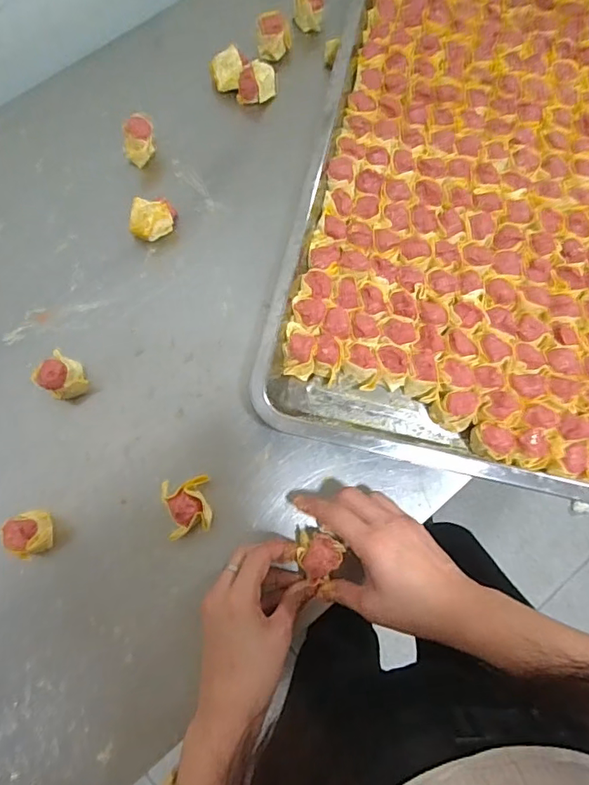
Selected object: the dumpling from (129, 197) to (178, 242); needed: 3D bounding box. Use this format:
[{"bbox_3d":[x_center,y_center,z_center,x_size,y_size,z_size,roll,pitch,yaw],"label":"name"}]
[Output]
[{"bbox_3d":[-0.141,-0.168,0.494,0.043,0.027,0.040,-1,77,0],"label":"dumpling"}]

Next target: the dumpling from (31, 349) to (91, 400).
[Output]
[{"bbox_3d":[-0.208,-0.014,0.448,0.036,0.038,0.034,0,77,0],"label":"dumpling"}]

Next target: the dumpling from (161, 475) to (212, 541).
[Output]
[{"bbox_3d":[-0.089,0.096,0.421,0.036,0.035,0.046,-13,77,-3],"label":"dumpling"}]

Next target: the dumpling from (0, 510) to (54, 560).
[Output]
[{"bbox_3d":[-0.220,0.118,0.414,0.033,0.039,0.035,-23,78,-5],"label":"dumpling"}]

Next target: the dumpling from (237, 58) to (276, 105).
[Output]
[{"bbox_3d":[-0.041,-0.330,0.537,0.042,0.037,0.031,-8,77,-2],"label":"dumpling"}]

